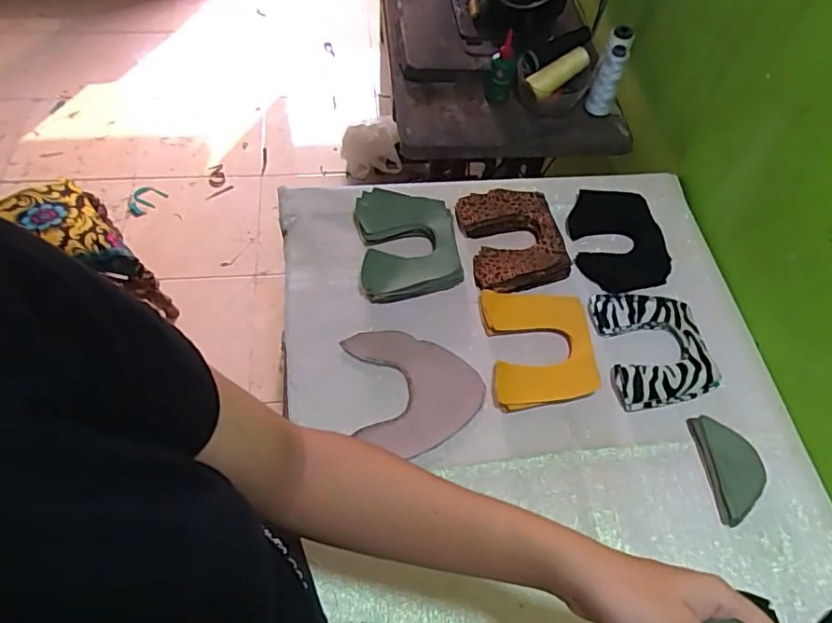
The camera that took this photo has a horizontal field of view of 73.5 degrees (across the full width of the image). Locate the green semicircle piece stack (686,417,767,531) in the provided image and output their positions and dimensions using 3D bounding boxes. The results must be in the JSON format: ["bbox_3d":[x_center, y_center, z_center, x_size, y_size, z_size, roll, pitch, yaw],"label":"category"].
[{"bbox_3d":[0.351,0.173,0.620,0.056,0.027,0.114,-1,58,-4],"label":"green semicircle piece stack"}]

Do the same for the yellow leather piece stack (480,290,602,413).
[{"bbox_3d":[0.152,0.041,0.682,0.128,0.028,0.153,-3,58,-5],"label":"yellow leather piece stack"}]

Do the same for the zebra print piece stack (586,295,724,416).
[{"bbox_3d":[0.299,0.045,0.695,0.132,0.024,0.153,-3,58,-5],"label":"zebra print piece stack"}]

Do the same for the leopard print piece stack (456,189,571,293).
[{"bbox_3d":[0.131,-0.102,0.769,0.129,0.028,0.156,-13,59,-11],"label":"leopard print piece stack"}]

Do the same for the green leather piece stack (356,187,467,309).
[{"bbox_3d":[-0.012,-0.092,0.750,0.130,0.040,0.158,-7,58,-7],"label":"green leather piece stack"}]

